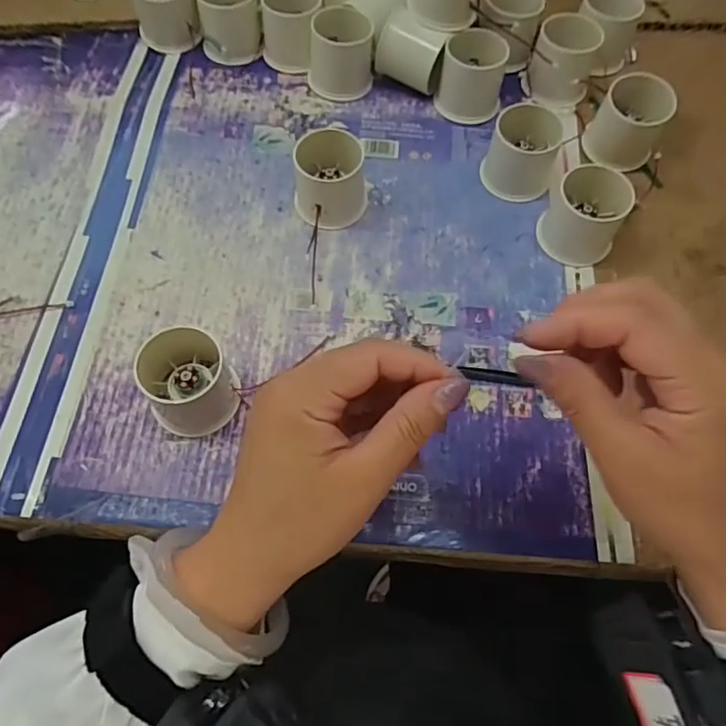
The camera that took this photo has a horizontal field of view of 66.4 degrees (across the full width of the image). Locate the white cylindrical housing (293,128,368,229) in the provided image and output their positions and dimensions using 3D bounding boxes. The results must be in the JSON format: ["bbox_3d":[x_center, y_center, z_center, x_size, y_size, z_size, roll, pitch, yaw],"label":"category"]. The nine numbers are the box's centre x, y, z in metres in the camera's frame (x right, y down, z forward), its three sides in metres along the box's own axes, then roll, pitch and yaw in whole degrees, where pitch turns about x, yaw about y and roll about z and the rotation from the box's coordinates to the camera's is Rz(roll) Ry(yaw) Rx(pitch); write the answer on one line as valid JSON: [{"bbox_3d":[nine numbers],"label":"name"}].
[{"bbox_3d":[-0.024,-0.138,0.413,0.055,0.052,0.060,-2,65,-2],"label":"white cylindrical housing"}]

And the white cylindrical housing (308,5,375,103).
[{"bbox_3d":[-0.019,-0.262,0.469,0.053,0.058,0.053,0,65,-1],"label":"white cylindrical housing"}]

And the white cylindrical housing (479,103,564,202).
[{"bbox_3d":[0.121,-0.159,0.424,0.052,0.050,0.042,21,66,9],"label":"white cylindrical housing"}]

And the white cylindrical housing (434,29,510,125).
[{"bbox_3d":[0.091,-0.238,0.461,0.051,0.049,0.056,0,65,-1],"label":"white cylindrical housing"}]

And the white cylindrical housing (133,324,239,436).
[{"bbox_3d":[-0.110,0.012,0.348,0.056,0.053,0.048,-34,70,-15],"label":"white cylindrical housing"}]

